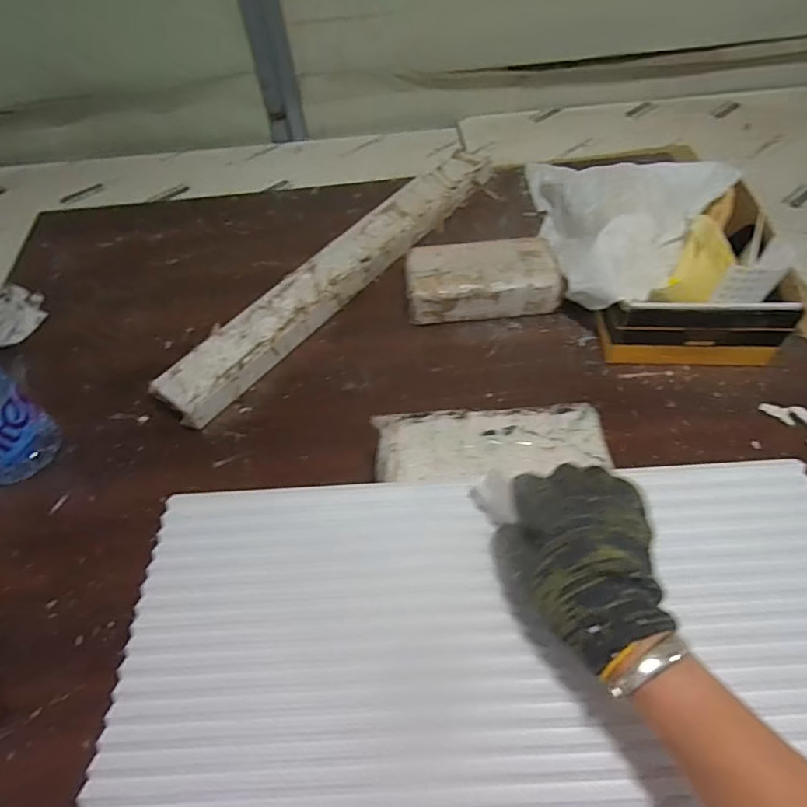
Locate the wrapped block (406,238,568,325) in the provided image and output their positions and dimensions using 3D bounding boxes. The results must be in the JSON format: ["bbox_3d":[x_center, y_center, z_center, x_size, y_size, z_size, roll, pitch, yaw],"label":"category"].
[{"bbox_3d":[0.112,-0.177,0.735,0.206,0.064,0.114,-4,55,3],"label":"wrapped block"}]

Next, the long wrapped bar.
[{"bbox_3d":[-0.080,-0.215,0.783,0.098,0.042,0.675,30,63,23],"label":"long wrapped bar"}]

